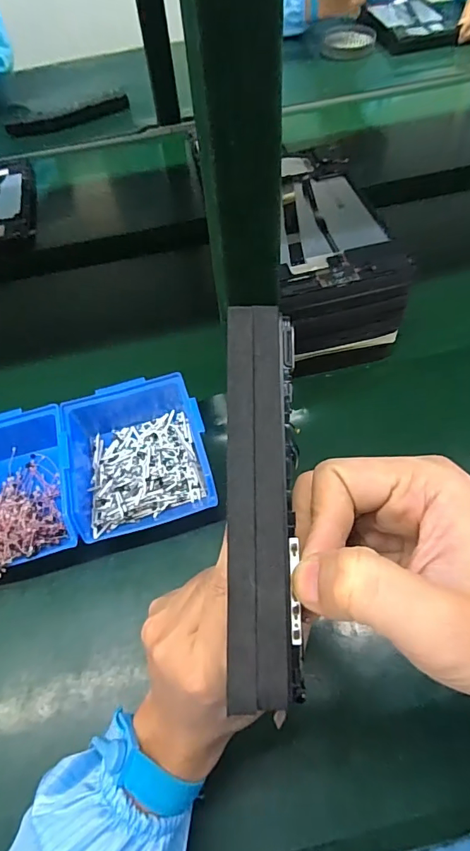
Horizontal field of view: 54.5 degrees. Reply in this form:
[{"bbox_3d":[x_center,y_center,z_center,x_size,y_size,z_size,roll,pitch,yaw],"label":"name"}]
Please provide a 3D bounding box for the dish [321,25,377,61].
[{"bbox_3d":[0.242,-0.818,0.973,0.109,0.025,0.112,-2,58,3],"label":"dish"}]

